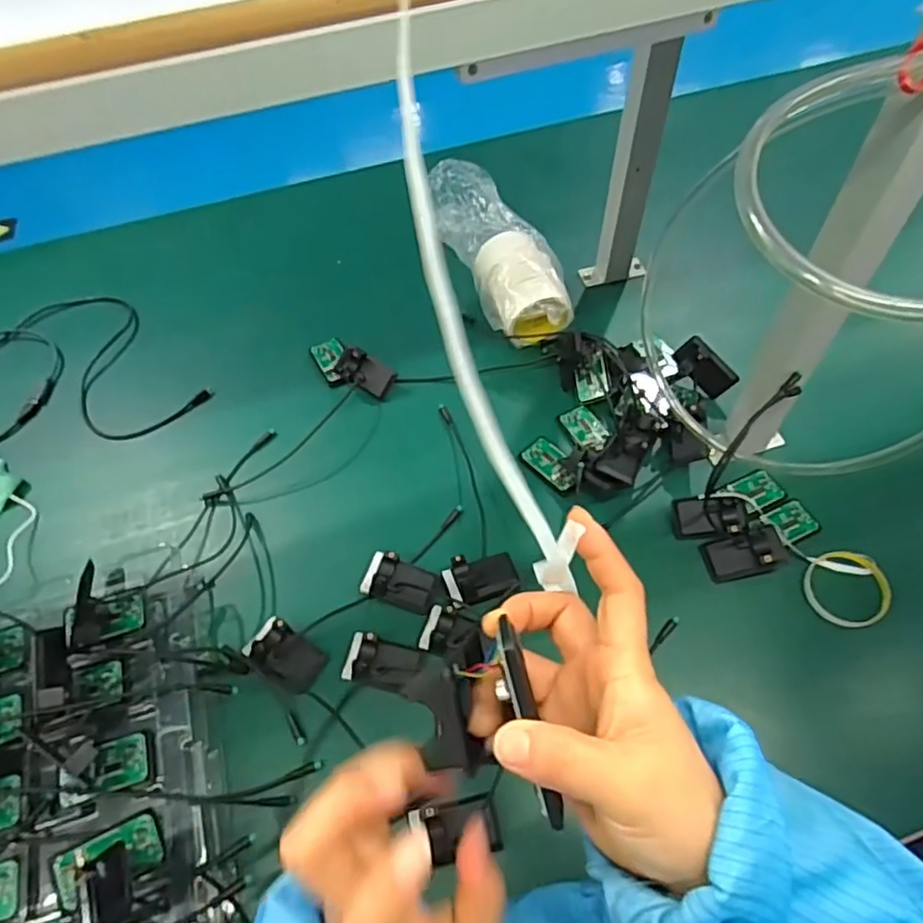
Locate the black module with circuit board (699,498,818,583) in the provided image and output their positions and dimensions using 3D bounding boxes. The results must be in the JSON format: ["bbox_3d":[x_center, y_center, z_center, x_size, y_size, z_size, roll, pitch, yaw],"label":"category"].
[{"bbox_3d":[0.339,0.086,0.695,0.146,0.035,0.061,-25,59,-13],"label":"black module with circuit board"}]

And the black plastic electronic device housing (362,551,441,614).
[{"bbox_3d":[-0.067,0.132,0.692,0.082,0.026,0.049,16,60,13],"label":"black plastic electronic device housing"}]

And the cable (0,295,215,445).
[{"bbox_3d":[-0.597,-0.116,0.898,0.316,0.029,0.381,-39,63,-20],"label":"cable"}]

